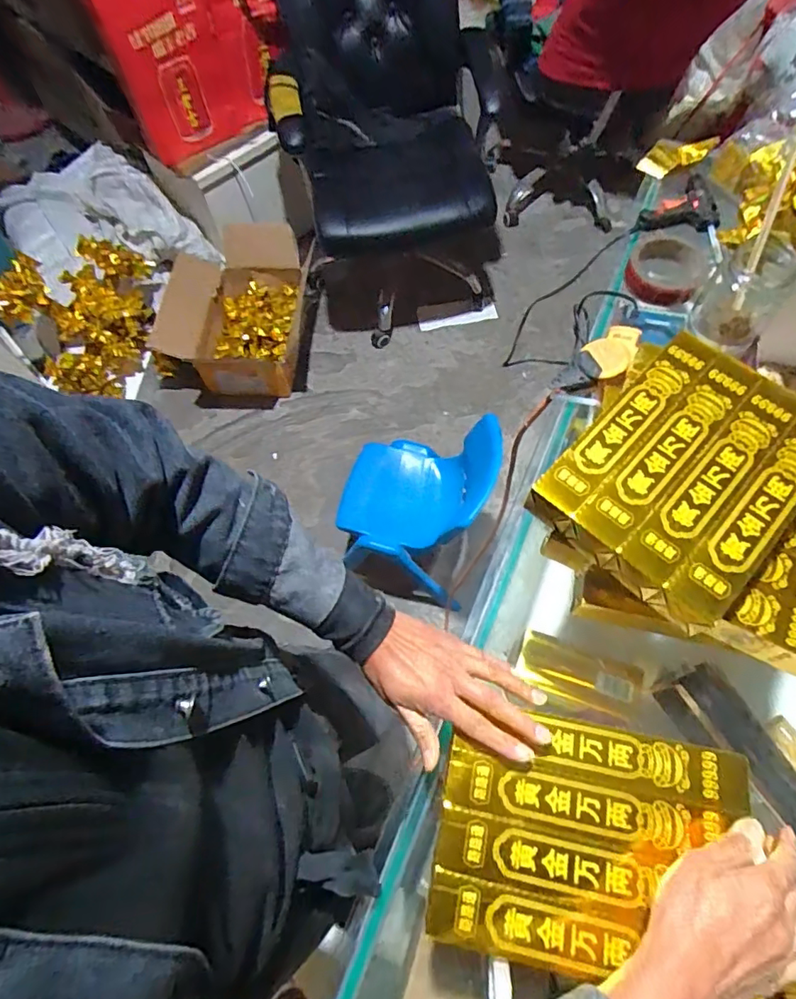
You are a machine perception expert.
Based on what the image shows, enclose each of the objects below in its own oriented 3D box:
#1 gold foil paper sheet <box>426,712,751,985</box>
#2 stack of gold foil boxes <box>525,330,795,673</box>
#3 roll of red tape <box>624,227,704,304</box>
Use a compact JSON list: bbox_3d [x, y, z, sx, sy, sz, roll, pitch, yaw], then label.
[{"bbox_3d":[0.145,0.260,0.401,0.220,0.009,0.162,9,66,7],"label":"gold foil paper sheet"},{"bbox_3d":[0.291,0.002,0.489,0.281,0.108,0.263,29,69,15],"label":"stack of gold foil boxes"},{"bbox_3d":[0.360,-0.310,0.710,0.097,0.039,0.112,18,67,11],"label":"roll of red tape"}]

